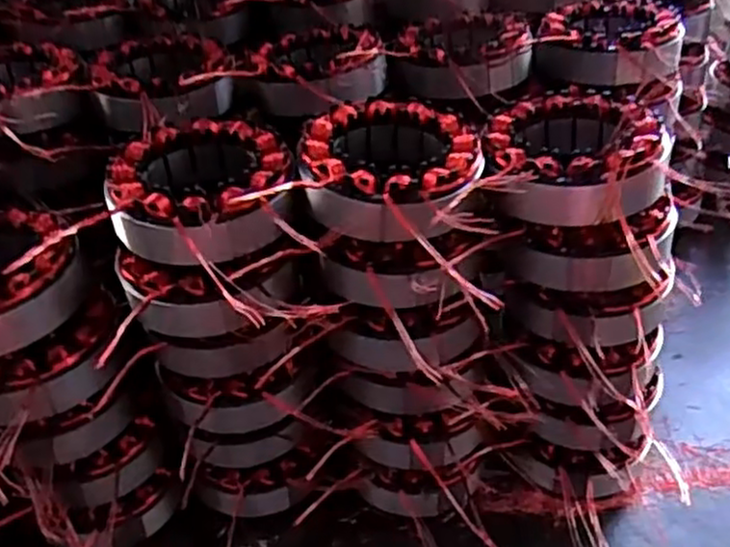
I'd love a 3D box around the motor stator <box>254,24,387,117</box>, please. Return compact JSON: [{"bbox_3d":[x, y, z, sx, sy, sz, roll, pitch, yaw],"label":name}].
[{"bbox_3d":[-0.027,-0.130,0.459,0.078,0.030,0.093,-3,39,-2],"label":"motor stator"}]

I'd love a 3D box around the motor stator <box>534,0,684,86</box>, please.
[{"bbox_3d":[0.158,-0.149,0.480,0.087,0.037,0.087,7,39,11],"label":"motor stator"}]

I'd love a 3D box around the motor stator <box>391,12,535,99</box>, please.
[{"bbox_3d":[0.063,-0.143,0.473,0.081,0.031,0.083,-1,39,1],"label":"motor stator"}]

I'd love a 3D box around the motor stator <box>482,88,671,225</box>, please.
[{"bbox_3d":[0.101,-0.057,0.358,0.084,0.035,0.094,5,39,8],"label":"motor stator"}]

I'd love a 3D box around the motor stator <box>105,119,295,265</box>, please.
[{"bbox_3d":[-0.077,-0.034,0.350,0.085,0.040,0.091,12,41,16],"label":"motor stator"}]

